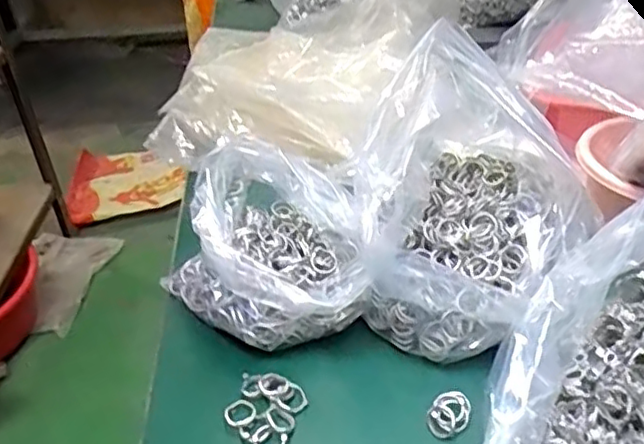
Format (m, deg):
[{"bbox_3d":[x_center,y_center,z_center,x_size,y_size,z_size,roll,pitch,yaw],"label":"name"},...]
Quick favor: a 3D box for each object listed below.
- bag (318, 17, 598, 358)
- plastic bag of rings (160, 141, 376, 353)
[{"bbox_3d":[0.110,-0.010,0.470,0.154,0.177,0.180,25,43,34],"label":"bag"},{"bbox_3d":[-0.038,0.023,0.485,0.115,0.113,0.166,-31,43,-34],"label":"plastic bag of rings"}]

